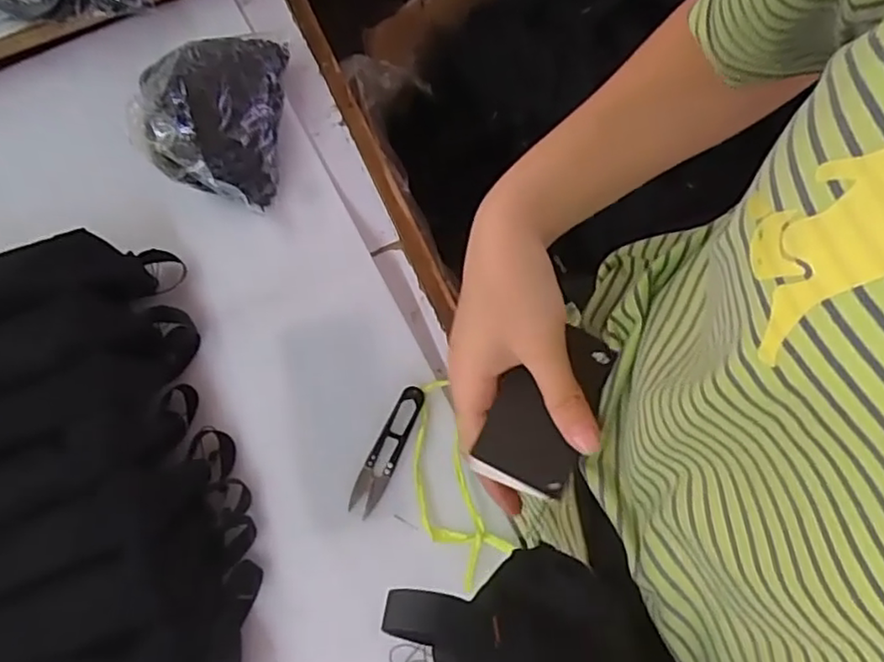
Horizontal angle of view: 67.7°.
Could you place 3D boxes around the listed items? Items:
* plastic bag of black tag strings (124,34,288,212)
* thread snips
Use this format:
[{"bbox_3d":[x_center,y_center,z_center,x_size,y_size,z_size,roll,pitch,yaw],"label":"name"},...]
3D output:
[{"bbox_3d":[-0.195,-0.191,0.562,0.107,0.081,0.152,3,72,2],"label":"plastic bag of black tag strings"},{"bbox_3d":[-0.041,0.089,0.497,0.021,0.014,0.100,23,74,8],"label":"thread snips"}]

